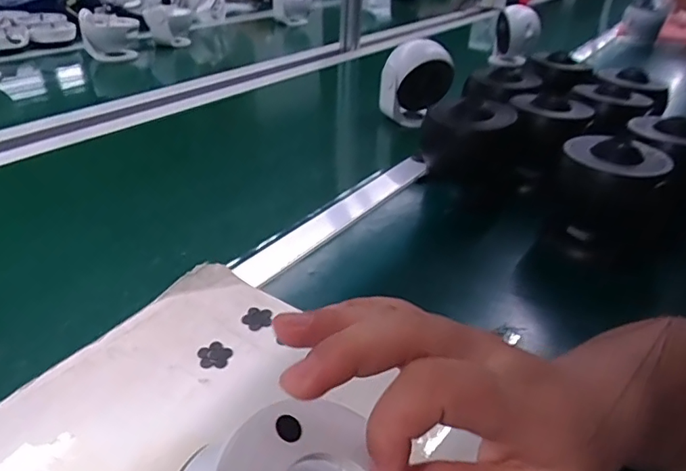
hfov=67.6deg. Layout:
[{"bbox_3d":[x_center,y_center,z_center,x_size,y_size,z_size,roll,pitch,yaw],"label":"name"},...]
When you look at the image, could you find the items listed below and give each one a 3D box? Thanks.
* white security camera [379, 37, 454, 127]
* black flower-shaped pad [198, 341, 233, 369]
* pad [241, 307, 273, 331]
[{"bbox_3d":[0.125,-0.258,0.853,0.115,0.129,0.091,2,35,1],"label":"white security camera"},{"bbox_3d":[-0.102,0.095,0.406,0.026,0.004,0.025,24,36,23],"label":"black flower-shaped pad"},{"bbox_3d":[-0.075,0.072,0.443,0.025,0.005,0.025,2,33,-9],"label":"pad"}]

